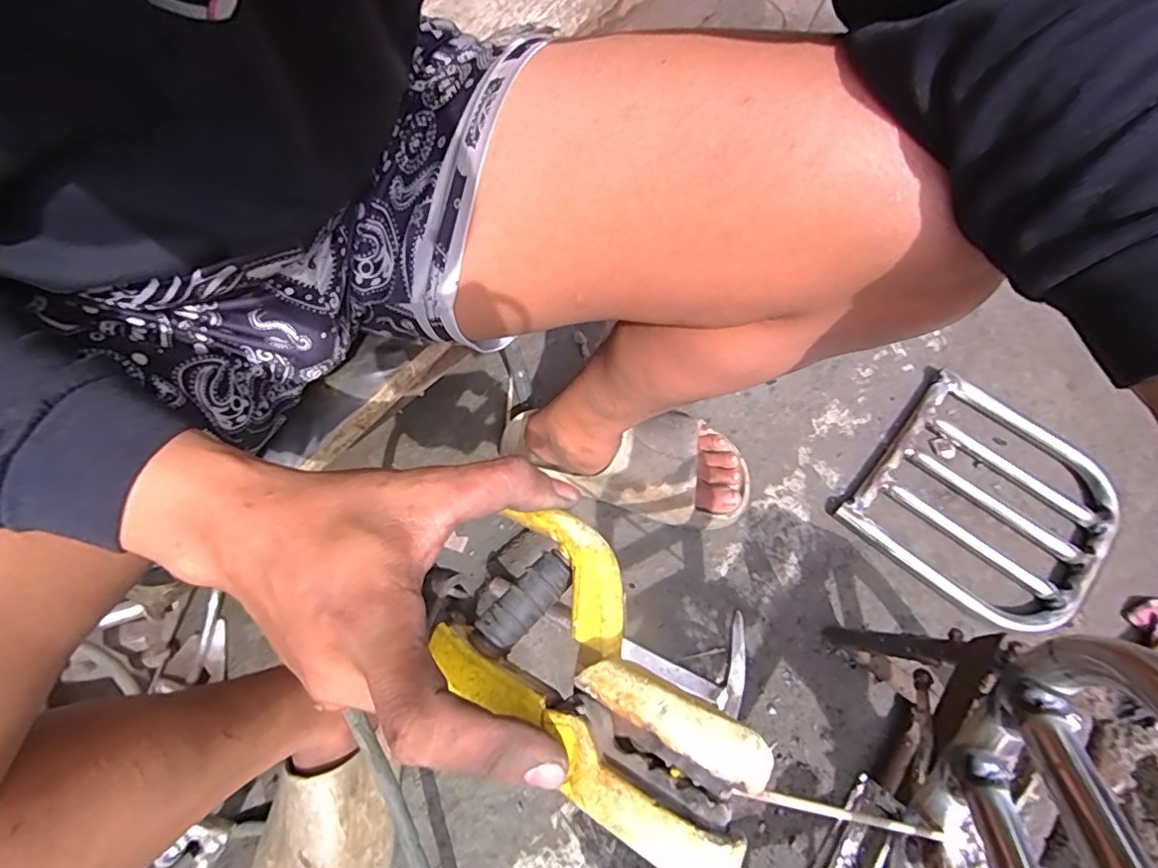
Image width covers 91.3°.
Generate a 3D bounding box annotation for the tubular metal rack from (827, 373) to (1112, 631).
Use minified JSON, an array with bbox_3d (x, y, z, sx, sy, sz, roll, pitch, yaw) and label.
[{"bbox_3d":[0.459,0.077,0.642,0.228,0.030,0.236,40,74,14],"label":"tubular metal rack"}]

